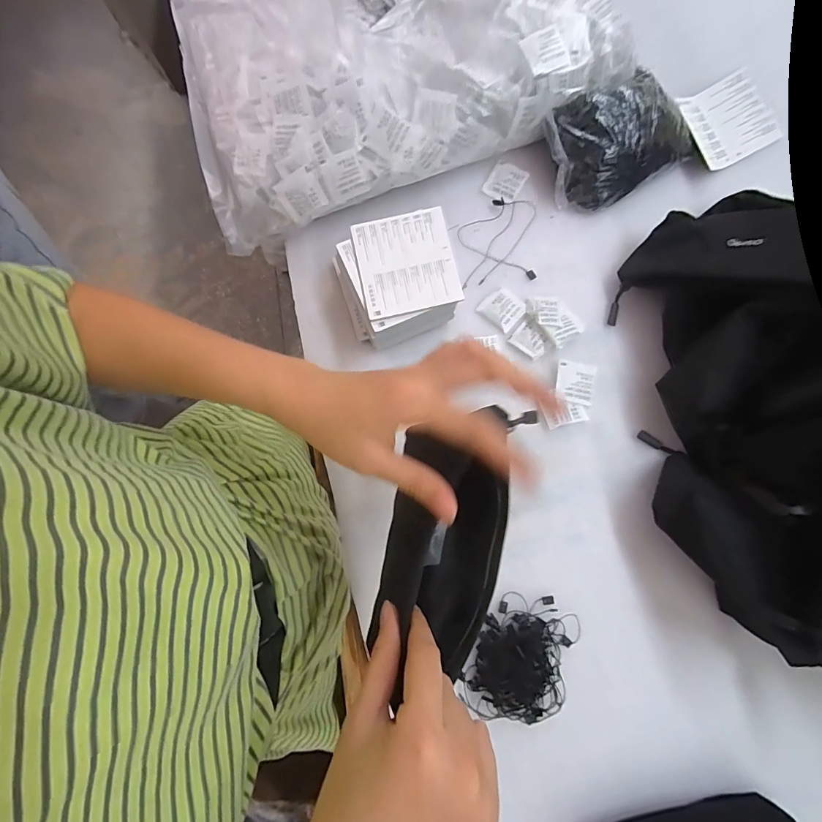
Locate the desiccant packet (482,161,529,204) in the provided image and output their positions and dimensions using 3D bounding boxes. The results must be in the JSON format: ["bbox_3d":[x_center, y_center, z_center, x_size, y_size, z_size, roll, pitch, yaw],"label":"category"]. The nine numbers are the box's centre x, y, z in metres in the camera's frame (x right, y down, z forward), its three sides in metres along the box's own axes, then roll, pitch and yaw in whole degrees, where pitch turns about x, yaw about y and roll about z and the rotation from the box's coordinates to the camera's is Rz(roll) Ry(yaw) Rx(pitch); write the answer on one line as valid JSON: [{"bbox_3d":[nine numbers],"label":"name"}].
[{"bbox_3d":[0.105,-0.257,0.474,0.037,0.004,0.045,31,81,7],"label":"desiccant packet"}]

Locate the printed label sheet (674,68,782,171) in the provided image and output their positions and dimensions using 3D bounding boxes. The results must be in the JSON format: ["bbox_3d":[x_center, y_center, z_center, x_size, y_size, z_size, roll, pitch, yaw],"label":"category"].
[{"bbox_3d":[0.350,-0.320,0.468,0.094,0.017,0.090,-26,80,-4],"label":"printed label sheet"}]

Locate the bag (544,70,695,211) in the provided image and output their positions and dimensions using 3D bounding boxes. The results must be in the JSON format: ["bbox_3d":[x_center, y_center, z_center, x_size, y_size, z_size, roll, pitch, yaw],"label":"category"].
[{"bbox_3d":[0.222,-0.286,0.443,0.152,0.067,0.096,-24,80,-3],"label":"bag"}]

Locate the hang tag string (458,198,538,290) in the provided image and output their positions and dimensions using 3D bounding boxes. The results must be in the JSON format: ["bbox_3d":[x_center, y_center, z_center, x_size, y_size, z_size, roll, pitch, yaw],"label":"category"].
[{"bbox_3d":[0.097,-0.185,0.464,0.088,0.004,0.098,-4,79,1],"label":"hang tag string"}]

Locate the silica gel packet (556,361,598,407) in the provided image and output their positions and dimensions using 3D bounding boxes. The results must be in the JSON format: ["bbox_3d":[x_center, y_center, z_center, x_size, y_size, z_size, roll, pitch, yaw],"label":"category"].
[{"bbox_3d":[0.167,-0.028,0.427,0.038,0.004,0.042,11,80,3],"label":"silica gel packet"}]

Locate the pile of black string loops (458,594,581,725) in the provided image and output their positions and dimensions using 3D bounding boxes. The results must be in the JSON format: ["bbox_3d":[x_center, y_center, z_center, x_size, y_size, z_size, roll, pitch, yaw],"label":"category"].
[{"bbox_3d":[0.101,0.223,0.371,0.081,0.020,0.109,24,81,6],"label":"pile of black string loops"}]

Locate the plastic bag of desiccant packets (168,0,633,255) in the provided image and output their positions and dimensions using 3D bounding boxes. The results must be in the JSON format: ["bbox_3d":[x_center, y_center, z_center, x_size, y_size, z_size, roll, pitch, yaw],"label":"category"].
[{"bbox_3d":[-0.042,-0.404,0.458,0.439,0.094,0.337,-20,79,-2],"label":"plastic bag of desiccant packets"}]

